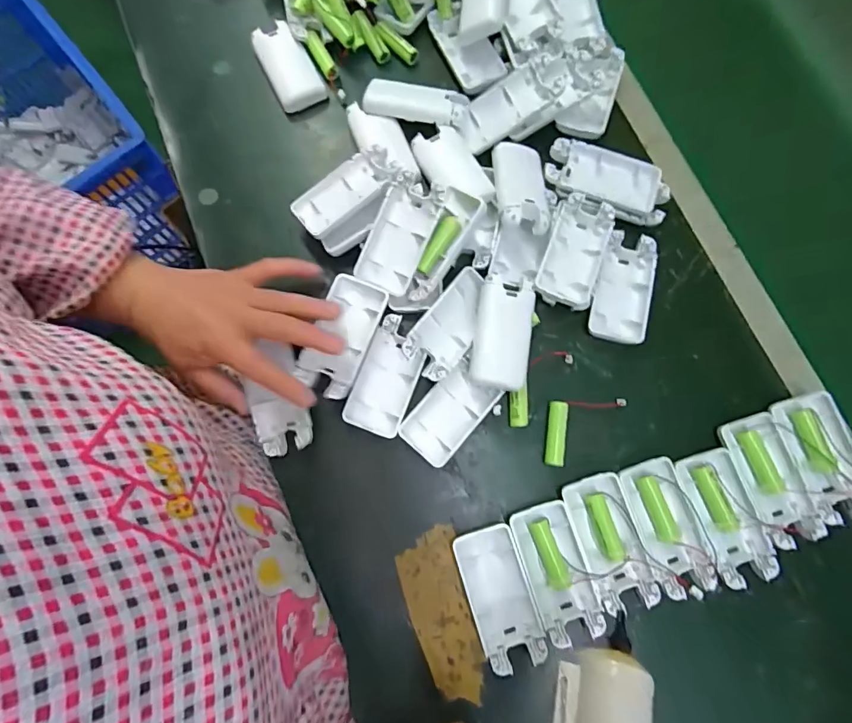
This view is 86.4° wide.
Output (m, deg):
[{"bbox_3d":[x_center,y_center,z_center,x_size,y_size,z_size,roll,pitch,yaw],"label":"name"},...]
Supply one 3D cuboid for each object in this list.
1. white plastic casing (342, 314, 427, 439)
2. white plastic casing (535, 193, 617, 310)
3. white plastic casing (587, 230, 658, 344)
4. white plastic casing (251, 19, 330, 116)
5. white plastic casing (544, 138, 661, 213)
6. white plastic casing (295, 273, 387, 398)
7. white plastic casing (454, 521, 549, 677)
[{"bbox_3d":[-0.031,0.011,0.366,0.046,0.010,0.091,19,78,4],"label":"white plastic casing"},{"bbox_3d":[0.125,-0.092,0.381,0.047,0.020,0.093,19,78,4],"label":"white plastic casing"},{"bbox_3d":[0.166,-0.062,0.385,0.048,0.013,0.094,12,78,3],"label":"white plastic casing"},{"bbox_3d":[-0.131,-0.278,0.429,0.042,0.017,0.087,-26,79,-6],"label":"white plastic casing"},{"bbox_3d":[0.154,-0.160,0.394,0.099,0.021,0.047,13,78,3],"label":"white plastic casing"},{"bbox_3d":[-0.066,-0.021,0.354,0.044,0.020,0.094,19,76,4],"label":"white plastic casing"},{"bbox_3d":[0.054,0.171,0.334,0.044,0.013,0.093,-18,78,-4],"label":"white plastic casing"}]

